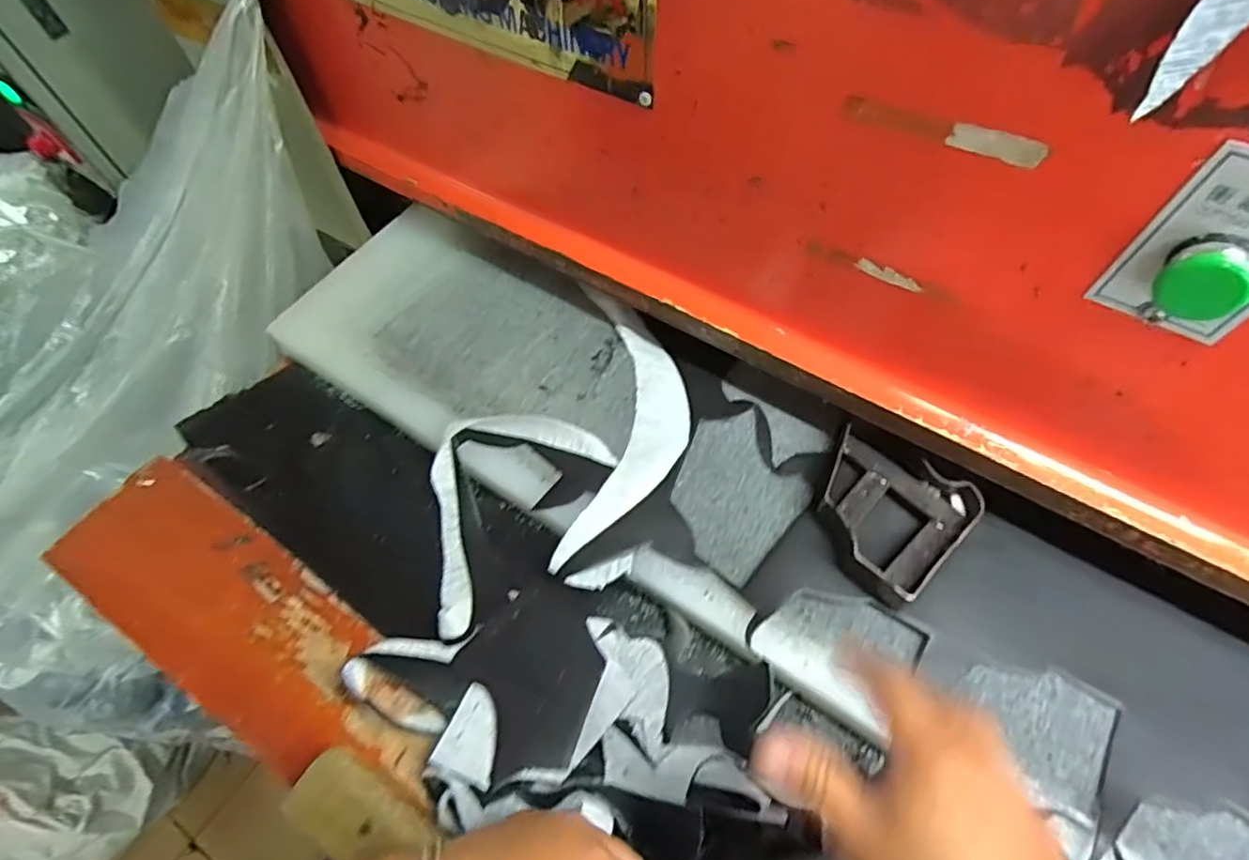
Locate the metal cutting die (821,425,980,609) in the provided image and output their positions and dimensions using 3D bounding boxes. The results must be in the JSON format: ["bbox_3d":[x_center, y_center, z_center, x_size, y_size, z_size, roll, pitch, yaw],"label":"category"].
[{"bbox_3d":[0.192,0.062,0.450,0.104,0.029,0.112,30,64,16],"label":"metal cutting die"}]

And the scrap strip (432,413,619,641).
[{"bbox_3d":[-0.108,0.058,0.489,0.116,0.071,0.185,36,66,19],"label":"scrap strip"}]

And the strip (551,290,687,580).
[{"bbox_3d":[0.006,-0.009,0.506,0.093,0.013,0.259,5,59,3],"label":"strip"}]

